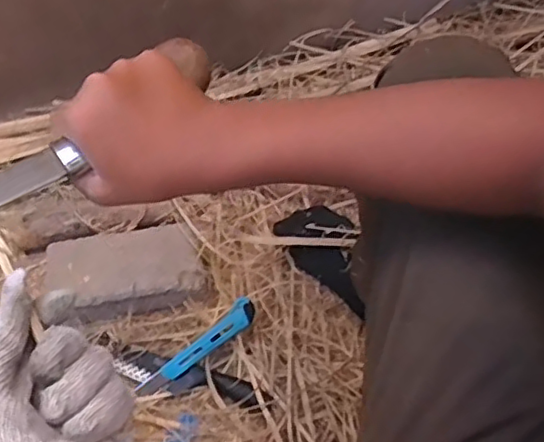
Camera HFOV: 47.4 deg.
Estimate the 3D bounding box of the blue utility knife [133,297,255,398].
[{"bbox_3d":[-0.097,0.167,0.801,0.182,0.014,0.031,-38,66,2],"label":"blue utility knife"}]

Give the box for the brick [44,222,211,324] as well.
[{"bbox_3d":[-0.198,0.069,0.842,0.210,0.061,0.110,-8,62,-3],"label":"brick"}]

